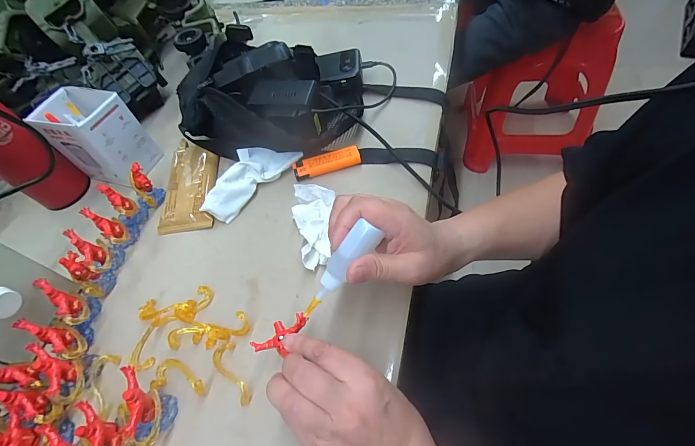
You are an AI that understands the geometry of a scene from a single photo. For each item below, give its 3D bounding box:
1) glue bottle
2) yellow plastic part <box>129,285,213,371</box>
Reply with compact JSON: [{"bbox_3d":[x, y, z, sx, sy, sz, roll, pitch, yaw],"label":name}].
[{"bbox_3d":[-0.002,0.031,0.267,0.020,0.014,0.071,45,109,26],"label":"glue bottle"},{"bbox_3d":[-0.180,0.091,0.339,0.053,0.013,0.092,28,66,25],"label":"yellow plastic part"}]

